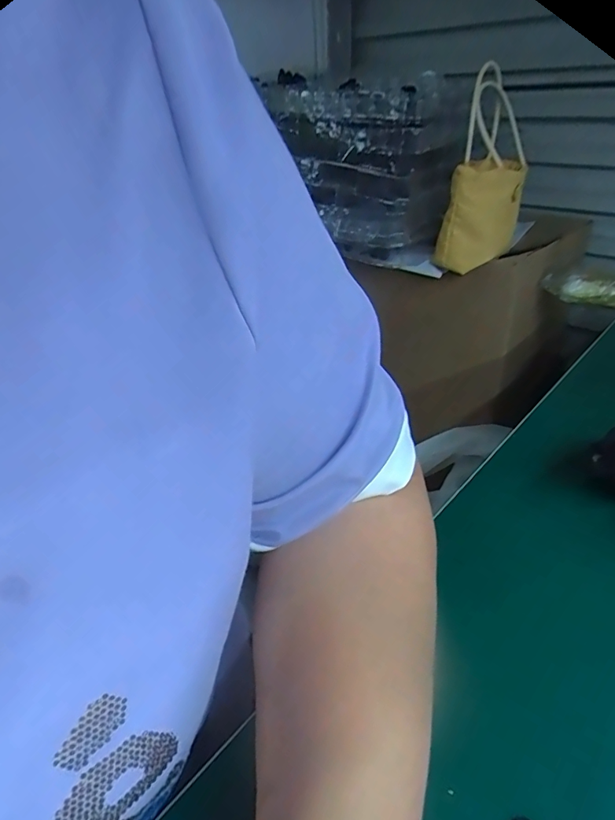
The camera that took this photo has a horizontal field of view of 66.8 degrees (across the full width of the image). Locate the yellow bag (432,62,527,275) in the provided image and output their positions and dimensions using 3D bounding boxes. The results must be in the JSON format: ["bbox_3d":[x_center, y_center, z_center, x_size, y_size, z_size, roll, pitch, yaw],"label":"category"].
[{"bbox_3d":[0.258,-0.341,0.680,0.109,0.272,0.108,9,-5,16],"label":"yellow bag"}]

